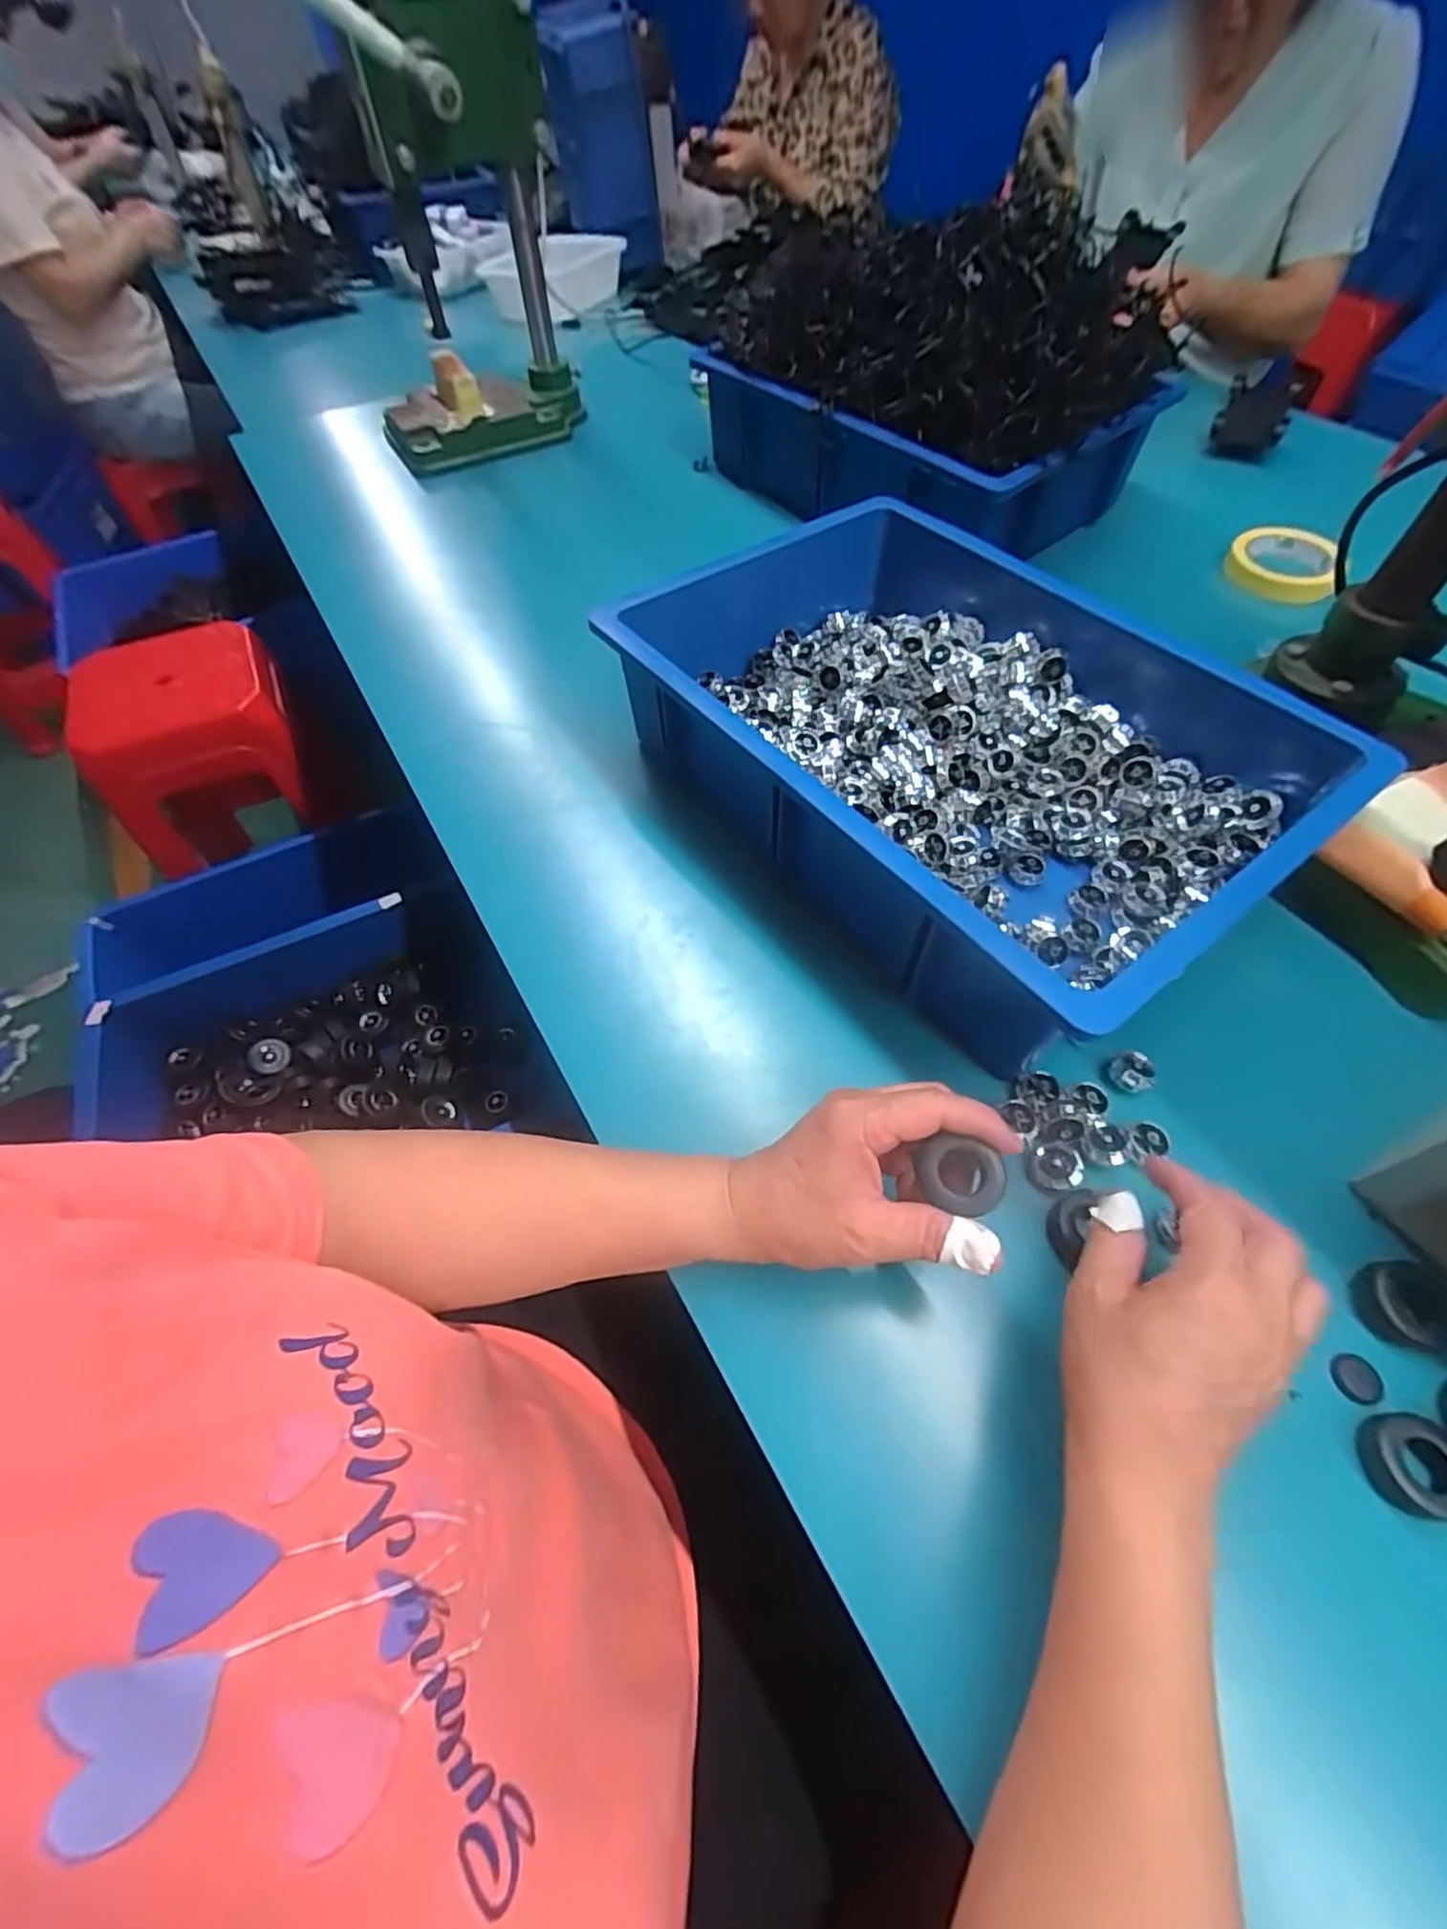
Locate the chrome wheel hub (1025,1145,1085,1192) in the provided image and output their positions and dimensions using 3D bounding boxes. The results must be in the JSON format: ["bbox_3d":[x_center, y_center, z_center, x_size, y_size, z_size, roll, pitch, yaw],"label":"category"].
[{"bbox_3d":[0.179,0.109,0.369,0.027,0.010,0.024,-9,57,-2],"label":"chrome wheel hub"}]

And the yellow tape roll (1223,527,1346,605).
[{"bbox_3d":[0.585,-0.422,0.716,0.104,0.026,0.103,-2,57,3],"label":"yellow tape roll"}]

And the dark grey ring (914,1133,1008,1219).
[{"bbox_3d":[0.107,0.096,0.311,0.038,0.012,0.030,5,58,7],"label":"dark grey ring"}]

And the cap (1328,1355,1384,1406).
[{"bbox_3d":[0.302,0.198,0.327,0.022,0.005,0.021,-2,57,3],"label":"cap"}]

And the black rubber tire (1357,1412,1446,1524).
[{"bbox_3d":[0.304,0.220,0.301,0.033,0.016,0.038,-4,57,1],"label":"black rubber tire"}]

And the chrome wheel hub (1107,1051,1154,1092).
[{"bbox_3d":[0.240,0.063,0.403,0.018,0.015,0.022,-40,63,-20],"label":"chrome wheel hub"}]

